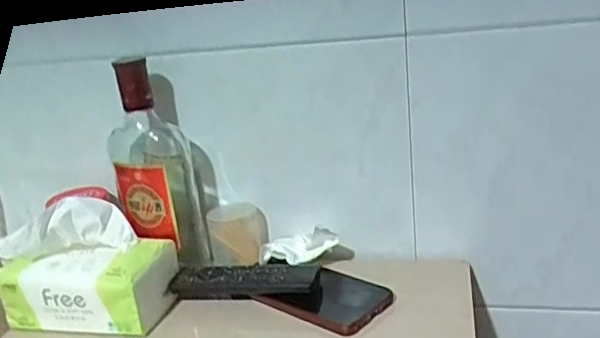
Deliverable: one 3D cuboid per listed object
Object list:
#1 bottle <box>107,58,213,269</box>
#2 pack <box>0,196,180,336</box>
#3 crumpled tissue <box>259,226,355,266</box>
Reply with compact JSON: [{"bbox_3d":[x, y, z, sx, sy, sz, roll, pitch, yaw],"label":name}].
[{"bbox_3d":[-0.158,-0.001,0.665,0.077,0.229,0.083,-15,21,-23],"label":"bottle"},{"bbox_3d":[-0.216,0.094,0.620,0.162,0.113,0.081,-2,20,14],"label":"pack"},{"bbox_3d":[0.006,0.085,0.665,0.098,0.045,0.043,-6,19,3],"label":"crumpled tissue"}]

